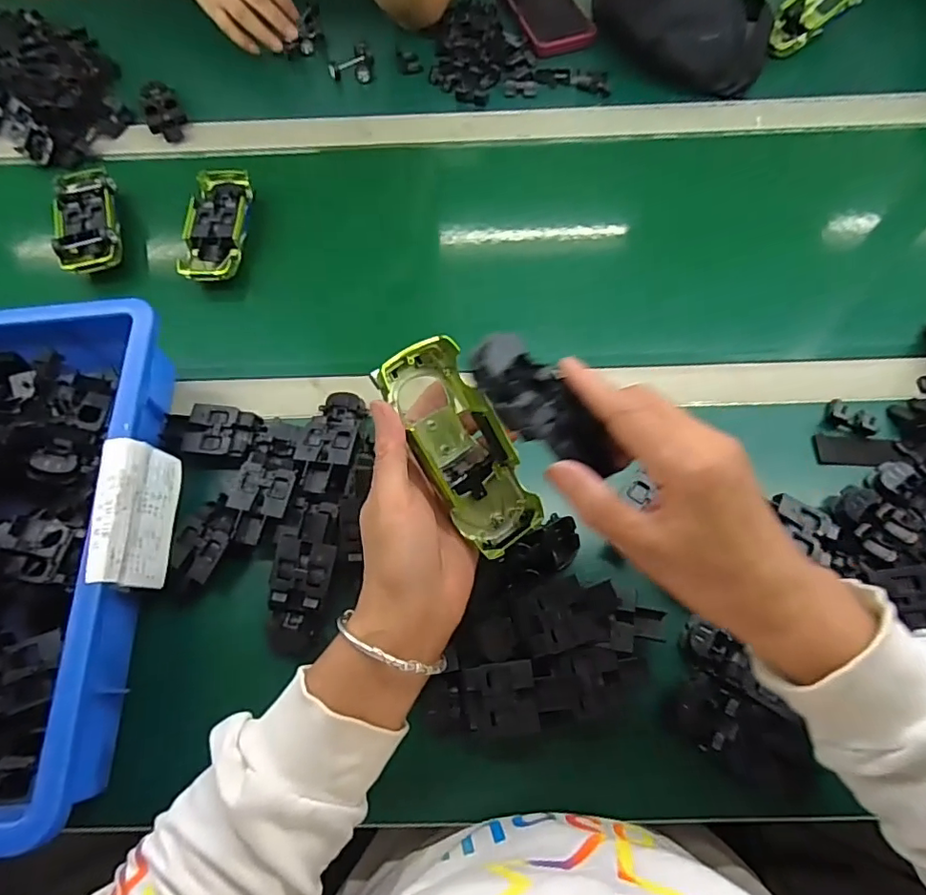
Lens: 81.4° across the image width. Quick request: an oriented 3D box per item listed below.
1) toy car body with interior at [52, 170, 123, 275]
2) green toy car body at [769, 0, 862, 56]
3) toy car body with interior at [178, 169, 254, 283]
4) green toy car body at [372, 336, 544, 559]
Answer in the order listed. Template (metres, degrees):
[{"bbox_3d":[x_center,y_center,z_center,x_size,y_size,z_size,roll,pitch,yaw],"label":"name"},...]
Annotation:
[{"bbox_3d":[-0.382,-0.233,0.550,0.057,0.024,0.137,-17,68,-6],"label":"toy car body with interior"},{"bbox_3d":[0.424,-0.528,0.651,0.143,0.028,0.056,-43,72,-2],"label":"green toy car body"},{"bbox_3d":[-0.248,-0.225,0.551,0.056,0.031,0.138,-2,67,0],"label":"toy car body with interior"},{"bbox_3d":[0.001,0.000,0.332,0.055,0.037,0.131,-31,93,-12],"label":"green toy car body"}]

